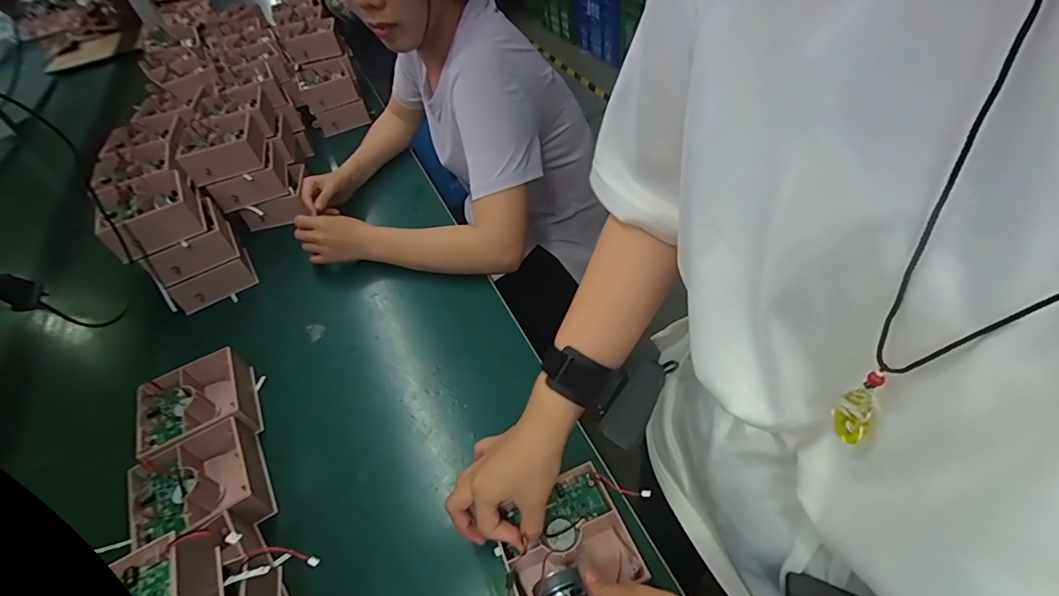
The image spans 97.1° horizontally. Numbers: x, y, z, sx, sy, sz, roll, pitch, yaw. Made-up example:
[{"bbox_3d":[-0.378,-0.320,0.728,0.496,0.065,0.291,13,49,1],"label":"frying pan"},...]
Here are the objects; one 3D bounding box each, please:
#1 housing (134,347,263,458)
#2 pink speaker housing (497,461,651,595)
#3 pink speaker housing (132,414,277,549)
[{"bbox_3d":[-0.372,0.123,0.526,0.108,0.053,0.114,-27,50,-14],"label":"housing"},{"bbox_3d":[0.031,0.205,0.386,0.106,0.052,0.097,-23,49,-15],"label":"pink speaker housing"},{"bbox_3d":[-0.321,0.189,0.461,0.109,0.049,0.108,-30,51,-16],"label":"pink speaker housing"}]

